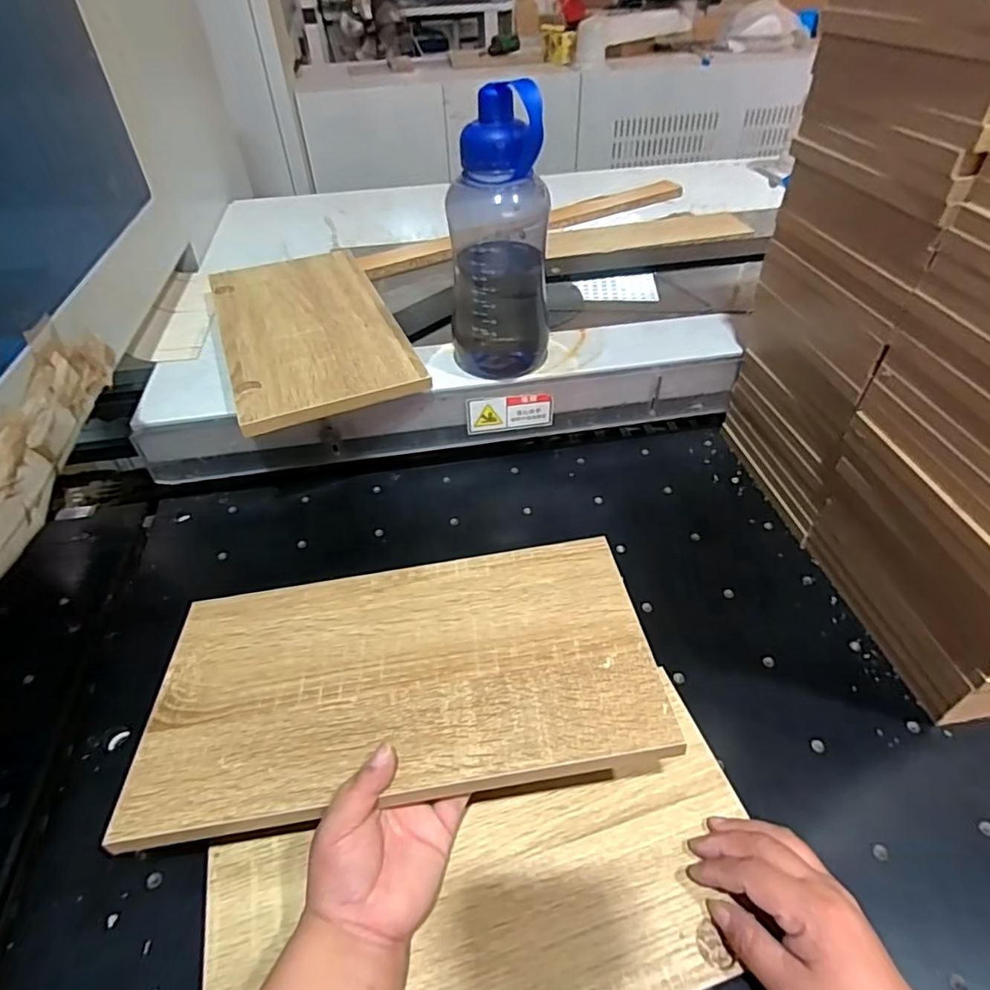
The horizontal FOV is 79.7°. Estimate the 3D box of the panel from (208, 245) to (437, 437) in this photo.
[{"bbox_3d":[-0.231,-0.211,0.732,0.198,0.019,0.372,-20,48,-14],"label":"panel"}]

